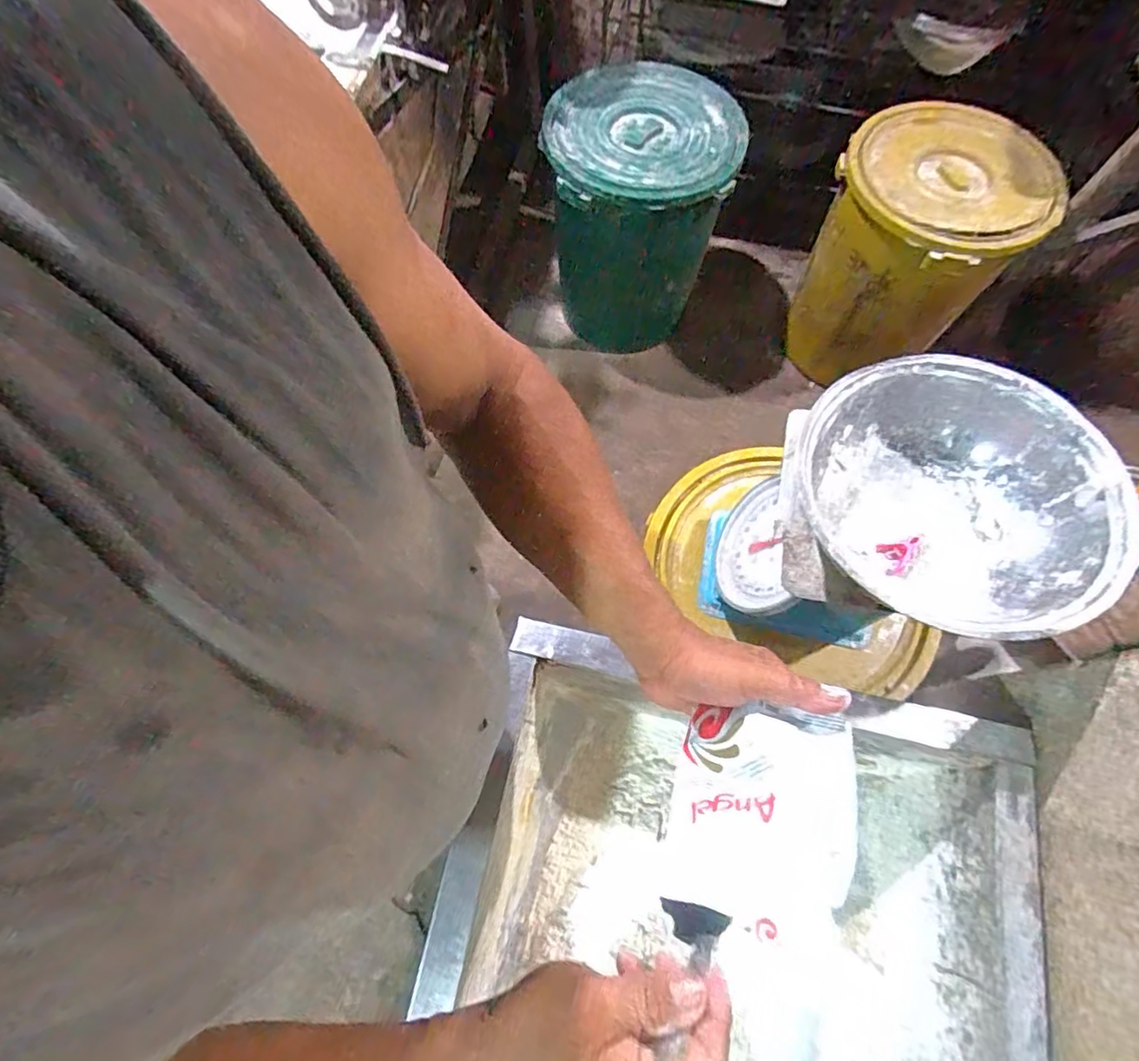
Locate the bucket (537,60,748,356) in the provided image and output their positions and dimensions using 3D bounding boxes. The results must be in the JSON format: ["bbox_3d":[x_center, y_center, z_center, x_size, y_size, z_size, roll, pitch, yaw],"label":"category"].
[{"bbox_3d":[0.166,-0.791,1.526,0.416,0.561,0.458,17,69,6],"label":"bucket"}]

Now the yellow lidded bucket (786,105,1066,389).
[{"bbox_3d":[0.826,-0.674,1.498,0.359,0.536,0.435,-41,74,-15],"label":"yellow lidded bucket"}]

